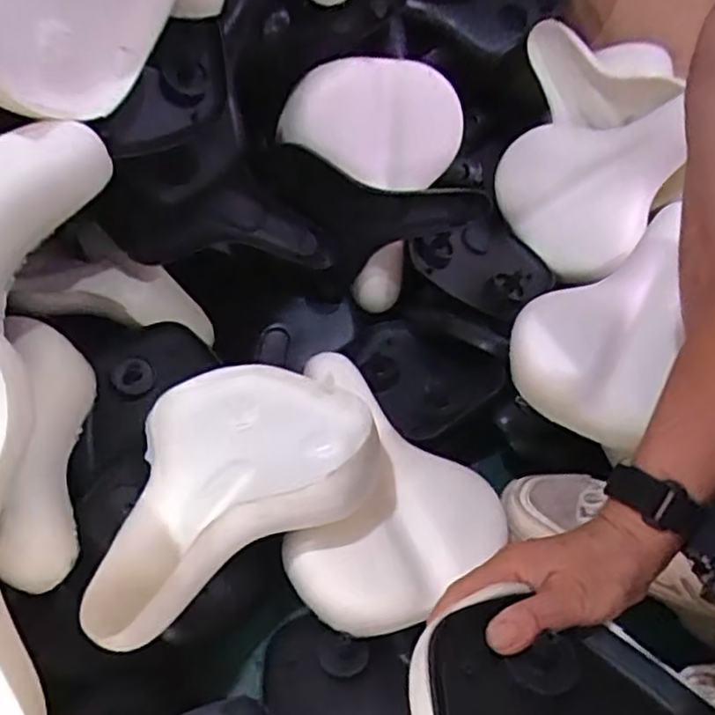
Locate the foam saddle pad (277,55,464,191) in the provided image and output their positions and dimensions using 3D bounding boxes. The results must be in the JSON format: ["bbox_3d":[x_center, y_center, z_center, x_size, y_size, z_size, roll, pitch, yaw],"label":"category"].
[{"bbox_3d":[0.020,-0.232,0.674,0.179,0.135,0.050,7,11,-25],"label":"foam saddle pad"}]

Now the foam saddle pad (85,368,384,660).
[{"bbox_3d":[-0.113,0.084,0.535,0.244,0.069,0.182,-27,55,-20],"label":"foam saddle pad"}]

